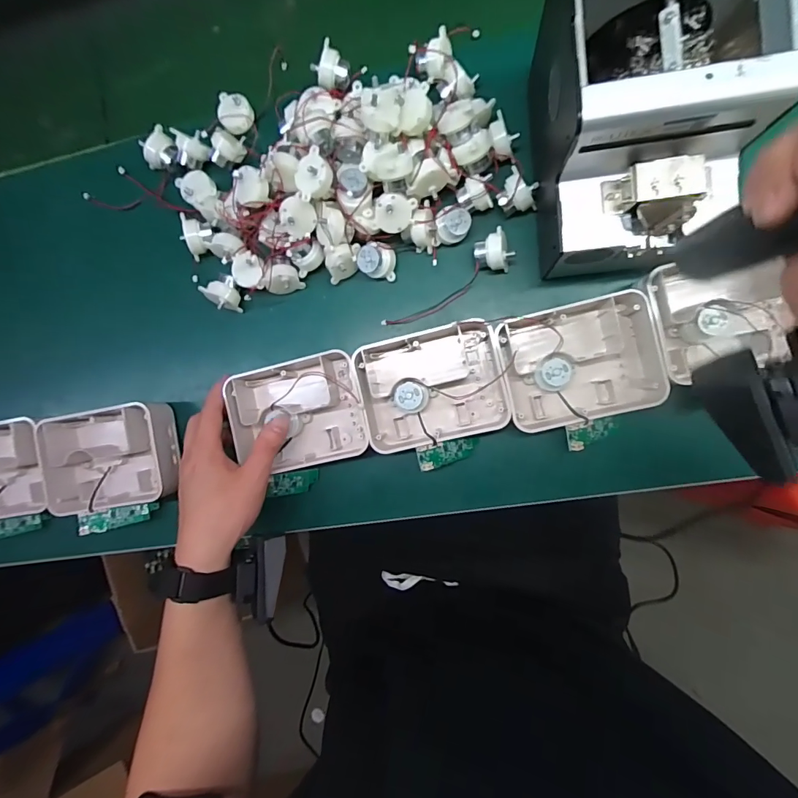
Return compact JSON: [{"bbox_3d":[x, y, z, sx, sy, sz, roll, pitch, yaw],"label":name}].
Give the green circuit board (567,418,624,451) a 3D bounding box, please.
[{"bbox_3d":[0.172,0.027,0.370,0.063,0.009,0.023,-14,101,-23],"label":"green circuit board"}]

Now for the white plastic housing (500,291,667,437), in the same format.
[{"bbox_3d":[0.160,-0.033,0.375,0.132,0.036,0.100,-13,88,9],"label":"white plastic housing"}]

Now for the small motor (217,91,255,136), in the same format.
[{"bbox_3d":[-0.161,-0.283,0.423,0.033,0.024,0.039,-38,84,8],"label":"small motor"}]

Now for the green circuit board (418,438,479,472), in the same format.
[{"bbox_3d":[0.047,0.049,0.392,0.067,0.008,0.021,-10,88,-30],"label":"green circuit board"}]

